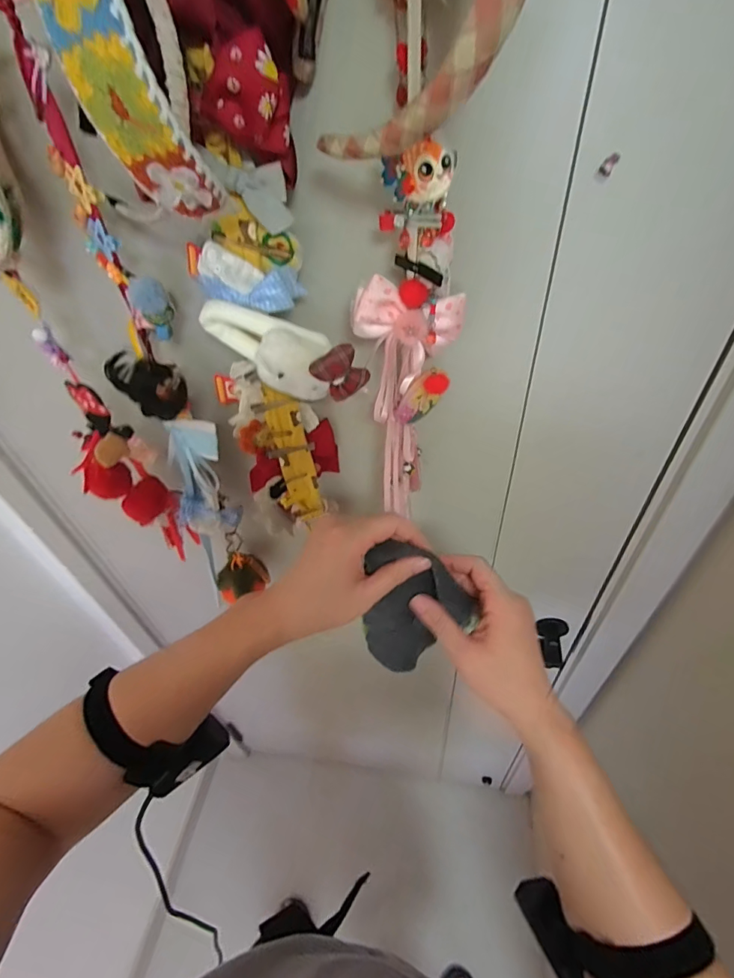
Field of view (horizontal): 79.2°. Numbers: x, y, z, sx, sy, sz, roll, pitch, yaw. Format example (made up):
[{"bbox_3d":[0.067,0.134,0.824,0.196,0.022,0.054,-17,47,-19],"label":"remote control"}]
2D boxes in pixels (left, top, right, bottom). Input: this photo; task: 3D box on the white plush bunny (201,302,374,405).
[{"bbox_3d":[-0.068,-0.116,0.377,0.140,0.063,0.050,25,44,1],"label":"white plush bunny"}]

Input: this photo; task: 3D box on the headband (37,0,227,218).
[{"bbox_3d":[-0.120,-0.230,0.240,0.048,0.134,0.097,-4,39,5],"label":"headband"}]

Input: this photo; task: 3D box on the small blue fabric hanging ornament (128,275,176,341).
[{"bbox_3d":[-0.181,-0.153,0.376,0.034,0.051,0.035,-23,42,-18],"label":"small blue fabric hanging ornament"}]

